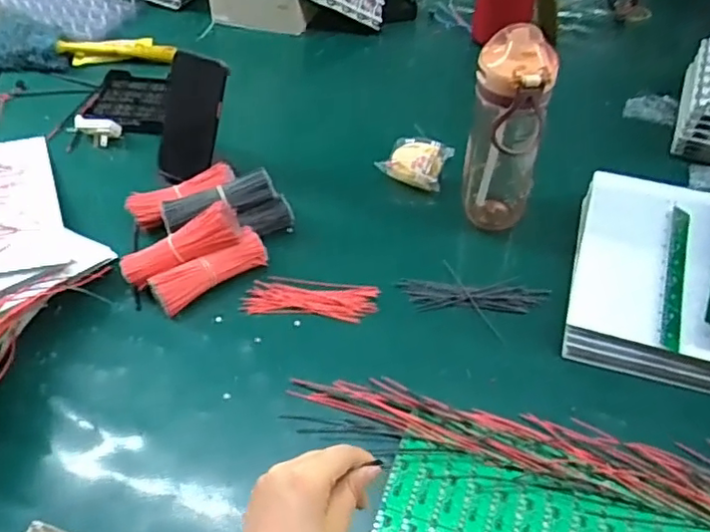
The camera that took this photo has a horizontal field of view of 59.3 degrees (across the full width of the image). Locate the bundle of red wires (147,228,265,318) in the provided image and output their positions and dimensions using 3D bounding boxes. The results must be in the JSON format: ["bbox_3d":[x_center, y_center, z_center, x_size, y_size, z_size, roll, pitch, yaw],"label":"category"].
[{"bbox_3d":[-0.148,0.006,0.642,0.121,0.035,0.038,-30,53,-23],"label":"bundle of red wires"}]

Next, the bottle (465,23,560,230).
[{"bbox_3d":[0.152,-0.124,0.633,0.074,0.214,0.059,8,48,10],"label":"bottle"}]

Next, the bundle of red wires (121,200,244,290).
[{"bbox_3d":[-0.177,-0.024,0.635,0.126,0.038,0.039,-21,50,-16],"label":"bundle of red wires"}]

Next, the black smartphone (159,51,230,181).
[{"bbox_3d":[-0.193,-0.172,0.732,0.071,0.146,0.008,18,18,11],"label":"black smartphone"}]

